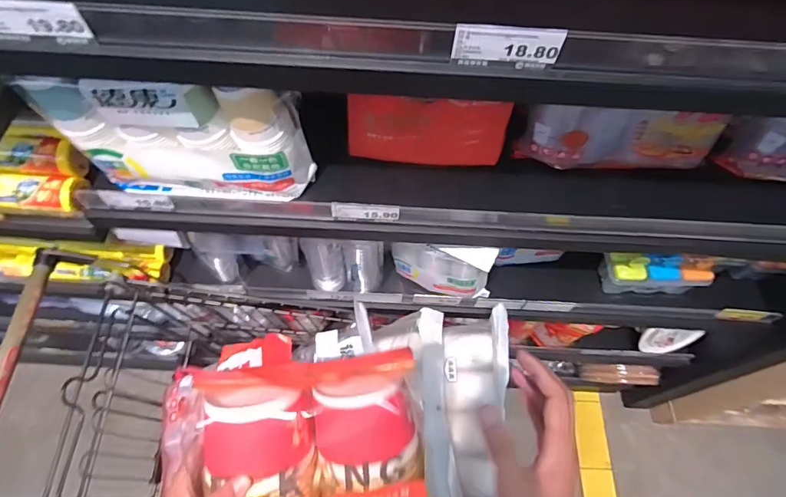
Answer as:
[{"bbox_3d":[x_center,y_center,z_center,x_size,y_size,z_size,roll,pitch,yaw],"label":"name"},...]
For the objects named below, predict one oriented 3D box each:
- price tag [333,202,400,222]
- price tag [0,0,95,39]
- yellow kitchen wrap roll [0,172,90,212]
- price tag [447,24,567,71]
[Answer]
[{"bbox_3d":[-0.037,-0.050,0.633,0.092,0.027,0.005,4,35,-2],"label":"price tag"},{"bbox_3d":[-0.308,-0.196,0.393,0.089,0.030,0.010,2,50,-2],"label":"price tag"},{"bbox_3d":[-0.587,-0.083,0.668,0.264,0.040,0.050,2,62,-1],"label":"yellow kitchen wrap roll"},{"bbox_3d":[0.099,-0.174,0.399,0.092,0.039,0.004,3,62,0],"label":"price tag"}]

